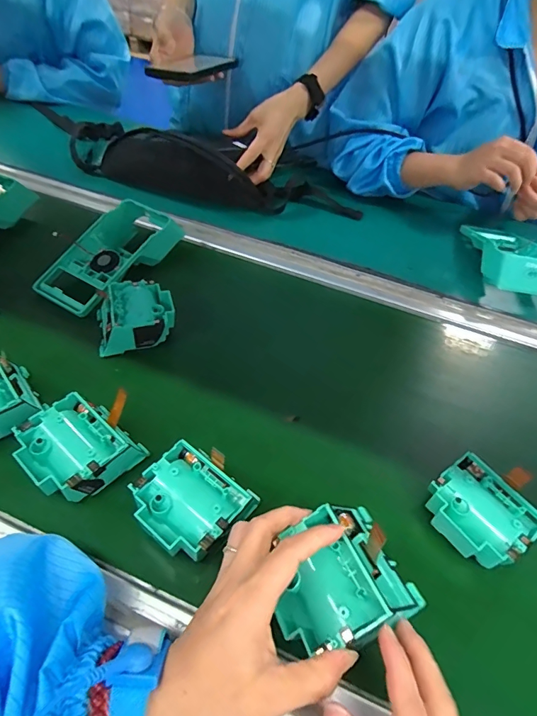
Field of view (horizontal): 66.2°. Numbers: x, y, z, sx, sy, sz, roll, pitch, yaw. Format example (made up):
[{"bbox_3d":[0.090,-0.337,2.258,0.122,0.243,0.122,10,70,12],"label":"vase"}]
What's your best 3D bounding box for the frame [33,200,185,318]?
[{"bbox_3d":[-0.194,-0.130,0.517,0.092,0.052,0.192,24,51,15],"label":"frame"}]

